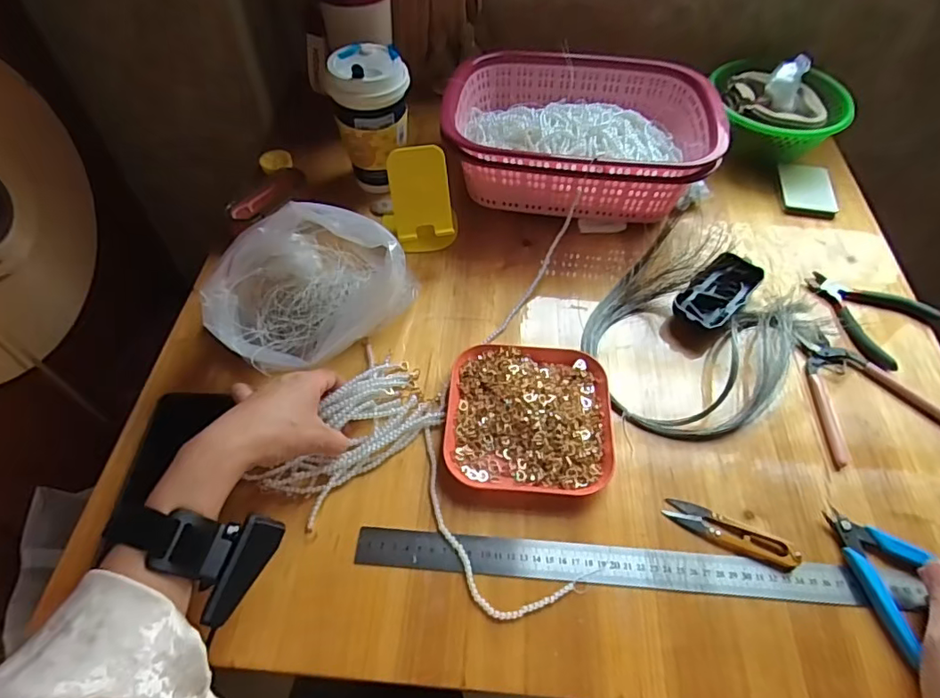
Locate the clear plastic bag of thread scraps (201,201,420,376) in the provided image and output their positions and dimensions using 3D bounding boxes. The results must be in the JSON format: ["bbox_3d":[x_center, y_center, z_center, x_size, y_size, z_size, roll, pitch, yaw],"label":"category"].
[{"bbox_3d":[-0.142,-0.053,0.501,0.124,0.122,0.178,39,63,24],"label":"clear plastic bag of thread scraps"}]

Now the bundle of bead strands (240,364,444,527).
[{"bbox_3d":[-0.099,0.070,0.470,0.077,0.032,0.158,37,62,24],"label":"bundle of bead strands"}]

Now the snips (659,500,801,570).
[{"bbox_3d":[0.207,0.145,0.435,0.100,0.008,0.026,21,57,14],"label":"snips"}]

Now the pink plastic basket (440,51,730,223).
[{"bbox_3d":[0.128,-0.250,0.659,0.295,0.103,0.208,6,54,4],"label":"pink plastic basket"}]

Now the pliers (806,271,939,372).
[{"bbox_3d":[0.407,-0.040,0.569,0.097,0.015,0.114,-36,62,-23],"label":"pliers"}]

